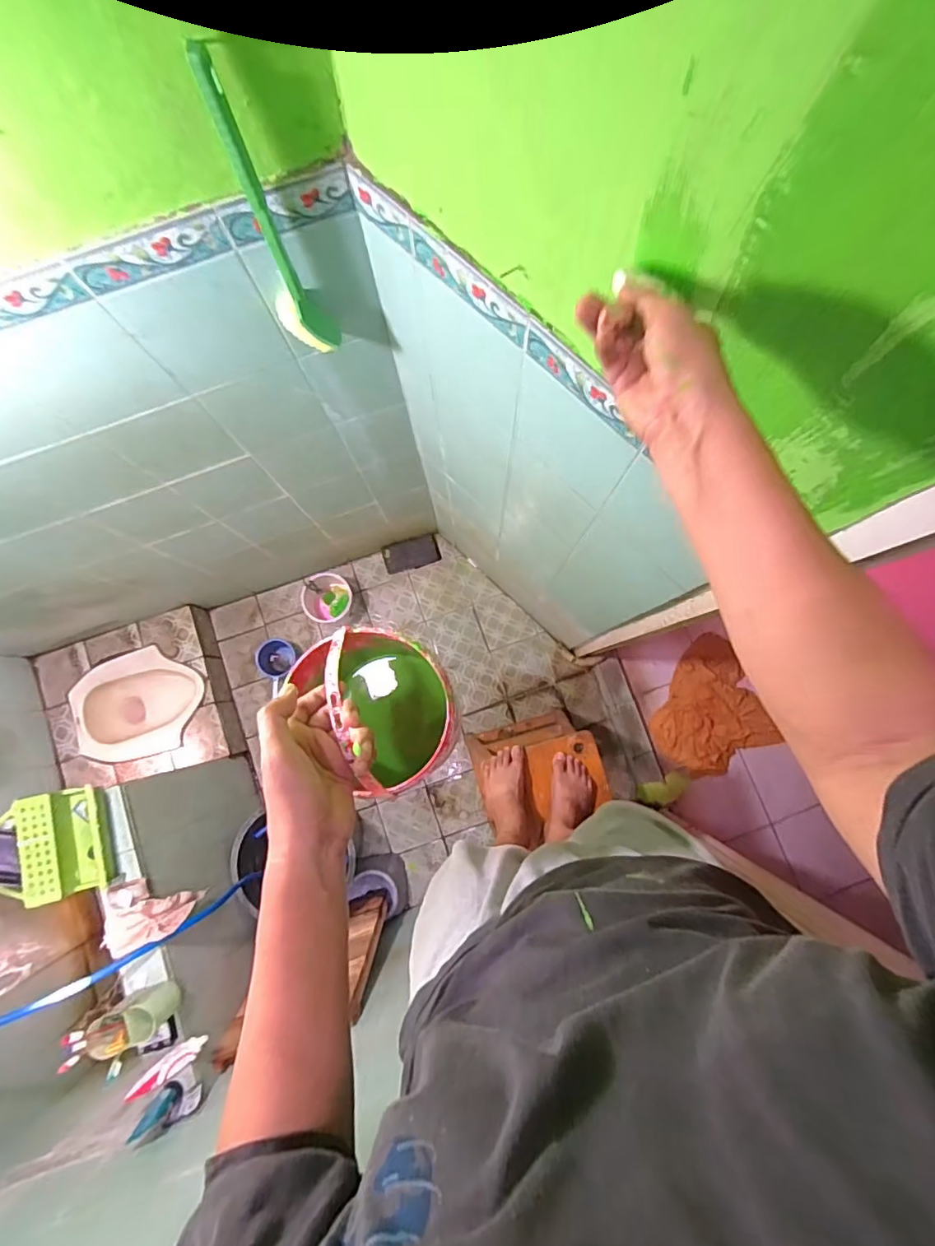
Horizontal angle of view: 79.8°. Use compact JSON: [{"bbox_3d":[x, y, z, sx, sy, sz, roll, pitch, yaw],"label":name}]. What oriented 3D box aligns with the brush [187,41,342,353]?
[{"bbox_3d":[-0.259,-0.509,0.741,0.078,0.403,0.077,-27,85,-2],"label":"brush"}]

